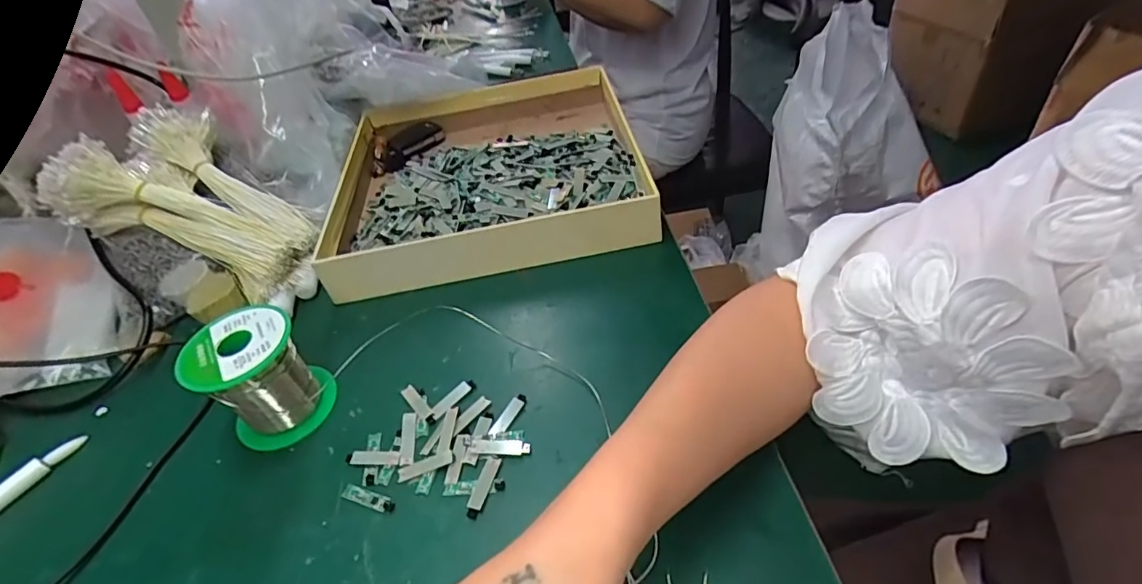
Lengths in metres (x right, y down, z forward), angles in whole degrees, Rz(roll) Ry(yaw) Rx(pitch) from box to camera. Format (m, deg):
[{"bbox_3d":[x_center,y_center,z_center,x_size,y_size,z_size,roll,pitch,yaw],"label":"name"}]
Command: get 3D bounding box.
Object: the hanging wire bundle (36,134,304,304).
[{"bbox_3d":[-0.324,-0.056,0.459,0.190,0.069,0.071,24,44,-10],"label":"hanging wire bundle"}]

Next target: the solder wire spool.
[{"bbox_3d":[-0.207,0.057,0.368,0.065,0.072,0.065,-6,42,5],"label":"solder wire spool"}]

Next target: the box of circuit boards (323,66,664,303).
[{"bbox_3d":[-0.082,-0.122,0.552,0.283,0.063,0.269,-10,42,0],"label":"box of circuit boards"}]

